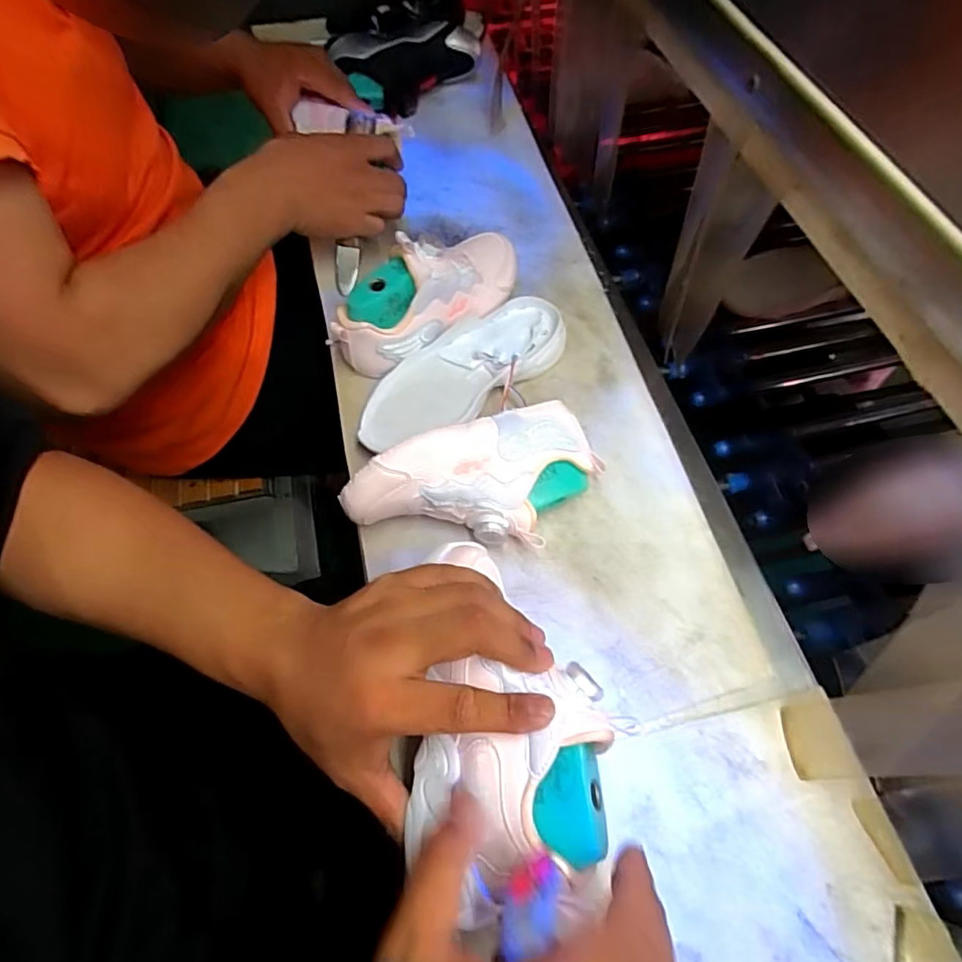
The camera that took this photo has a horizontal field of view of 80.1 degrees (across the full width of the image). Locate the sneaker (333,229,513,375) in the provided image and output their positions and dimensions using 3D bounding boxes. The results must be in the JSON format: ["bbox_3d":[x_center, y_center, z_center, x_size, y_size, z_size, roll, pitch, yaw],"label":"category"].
[{"bbox_3d":[-0.045,-0.173,0.516,0.191,0.092,0.071,-33,66,-18],"label":"sneaker"}]

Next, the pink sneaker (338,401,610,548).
[{"bbox_3d":[-0.002,0.011,0.423,0.186,0.073,0.085,-20,62,-11],"label":"pink sneaker"}]

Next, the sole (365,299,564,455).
[{"bbox_3d":[-0.017,-0.094,0.507,0.206,0.032,0.078,-30,65,-16],"label":"sole"}]

